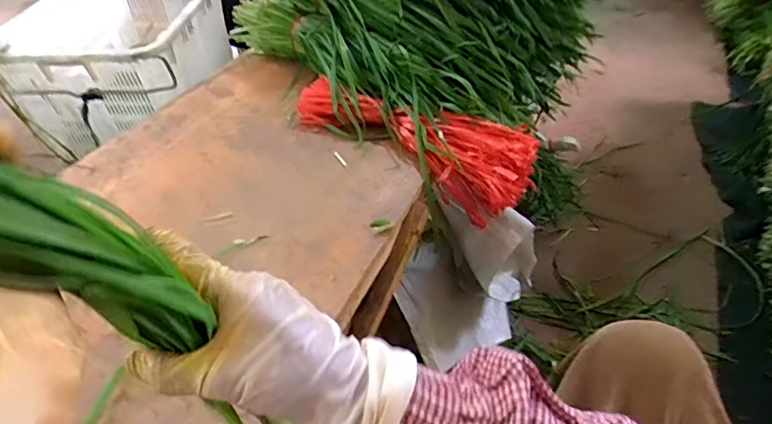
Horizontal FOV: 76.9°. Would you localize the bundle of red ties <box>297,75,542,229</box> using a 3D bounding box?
[{"bbox_3d":[0.036,-0.098,0.676,0.343,0.090,0.103,26,50,27],"label":"bundle of red ties"}]

